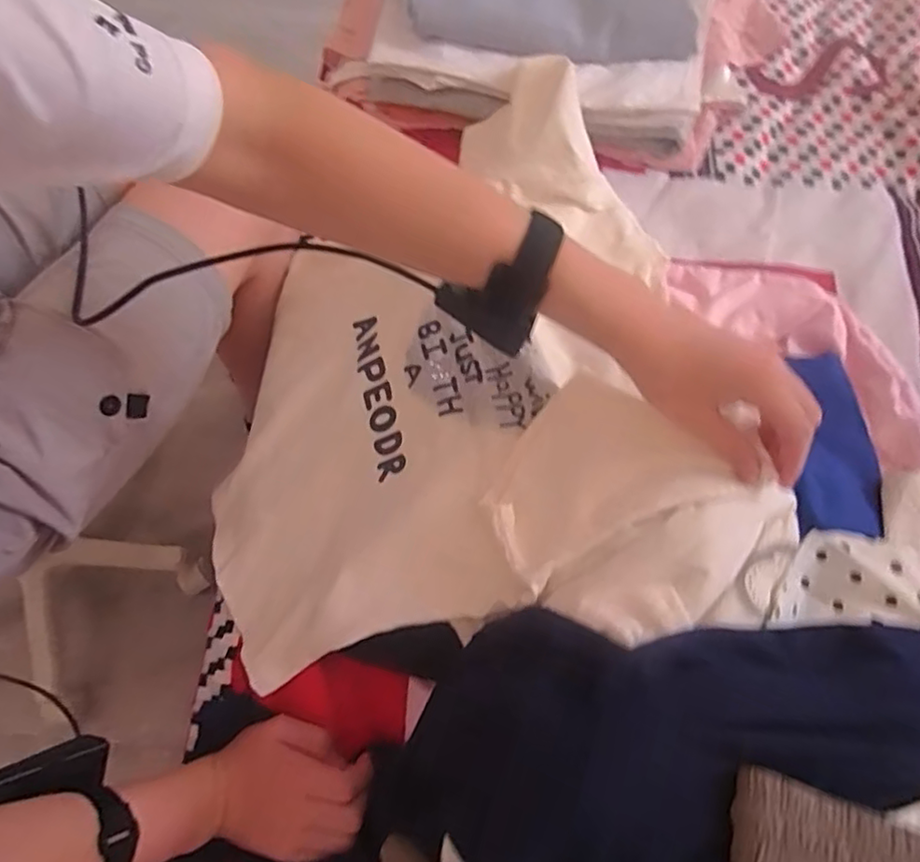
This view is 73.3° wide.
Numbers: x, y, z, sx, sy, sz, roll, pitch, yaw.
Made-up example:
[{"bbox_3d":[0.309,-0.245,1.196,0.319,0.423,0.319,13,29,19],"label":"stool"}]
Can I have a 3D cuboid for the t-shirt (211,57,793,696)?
[{"bbox_3d":[-0.020,-0.071,0.533,0.421,0.159,0.497,-7,70,-1],"label":"t-shirt"}]

